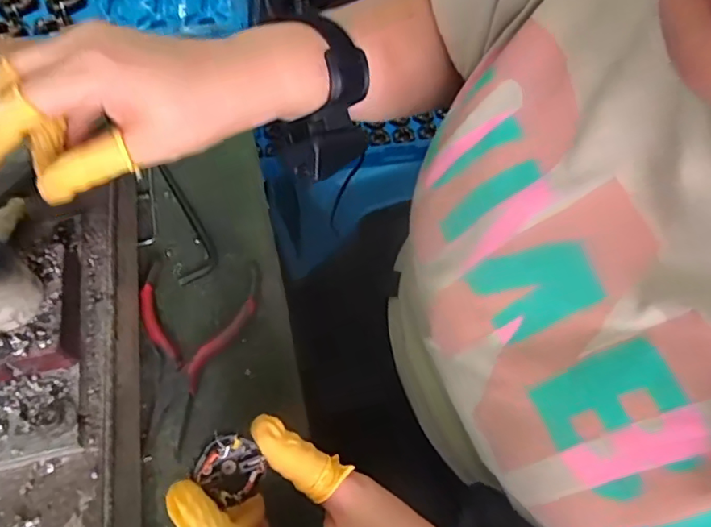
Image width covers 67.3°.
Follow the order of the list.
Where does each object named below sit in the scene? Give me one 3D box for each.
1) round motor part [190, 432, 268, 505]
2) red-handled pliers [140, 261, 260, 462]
[{"bbox_3d":[-0.056,0.089,0.236,0.027,0.011,0.027,-2,94,-24],"label":"round motor part"},{"bbox_3d":[-0.100,0.051,0.317,0.070,0.010,0.117,3,58,0],"label":"red-handled pliers"}]

